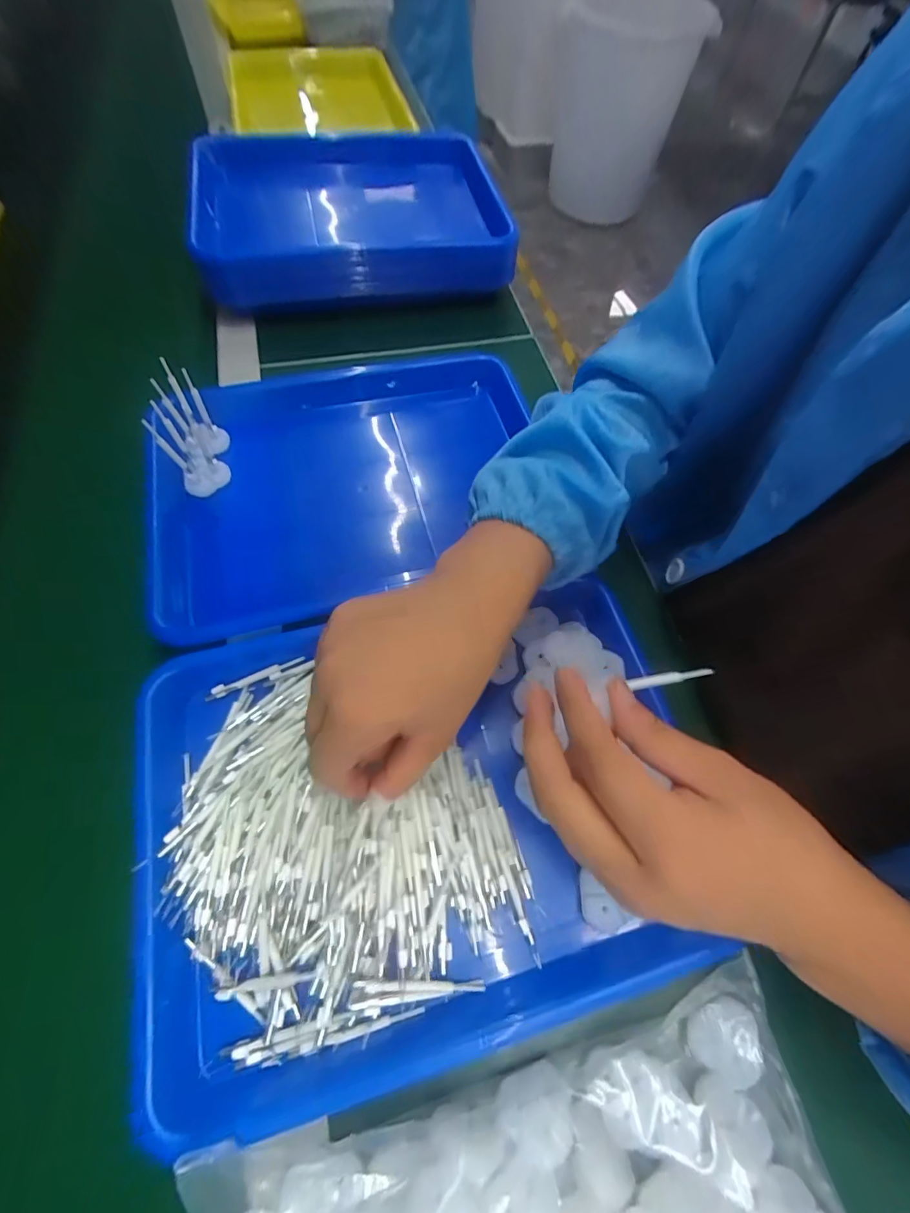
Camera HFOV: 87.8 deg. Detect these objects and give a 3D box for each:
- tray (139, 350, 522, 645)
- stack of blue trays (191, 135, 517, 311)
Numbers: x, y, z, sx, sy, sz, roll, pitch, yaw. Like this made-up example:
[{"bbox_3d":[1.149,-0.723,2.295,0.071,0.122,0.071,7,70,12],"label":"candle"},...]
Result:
[{"bbox_3d":[-0.089,-0.124,0.418,0.335,0.047,0.209,-15,65,-11],"label":"tray"},{"bbox_3d":[-0.115,-0.448,0.546,0.330,0.065,0.260,-9,64,-8],"label":"stack of blue trays"}]

